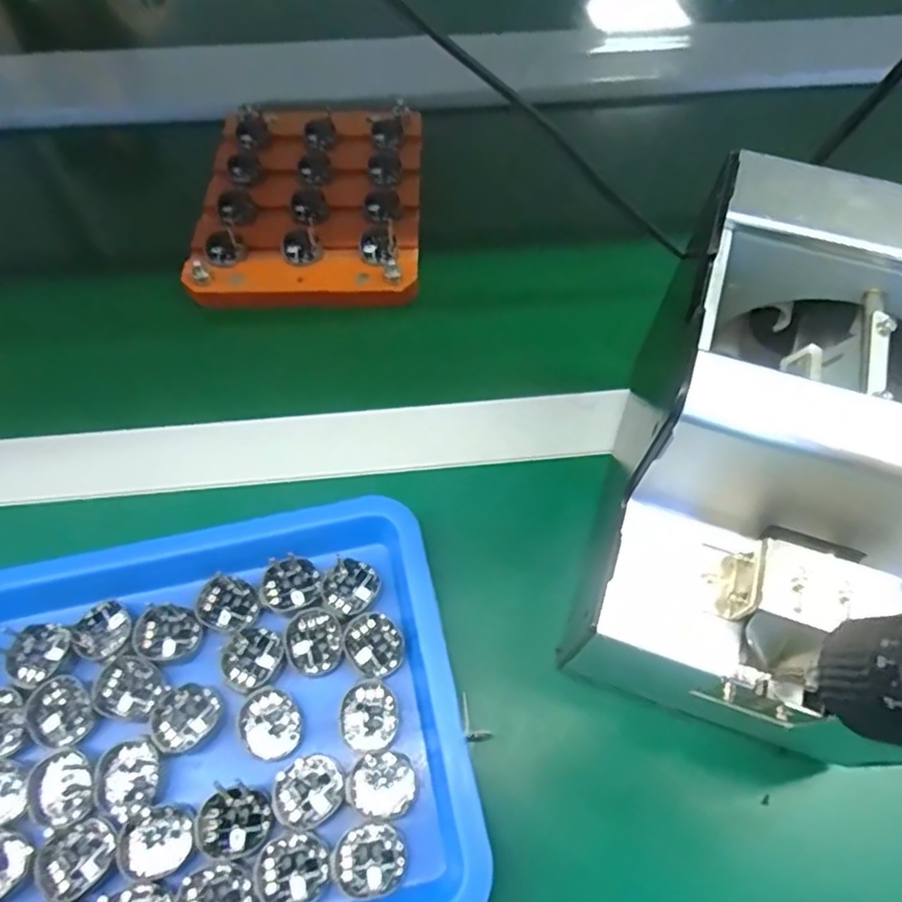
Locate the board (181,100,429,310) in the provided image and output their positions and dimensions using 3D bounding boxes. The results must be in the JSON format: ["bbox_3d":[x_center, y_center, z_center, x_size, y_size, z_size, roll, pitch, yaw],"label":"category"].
[{"bbox_3d":[-0.097,-0.179,0.450,0.146,0.034,0.183,0,59,-1],"label":"board"}]

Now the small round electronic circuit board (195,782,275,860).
[{"bbox_3d":[-0.085,0.145,0.250,0.028,0.006,0.024,4,59,1],"label":"small round electronic circuit board"}]

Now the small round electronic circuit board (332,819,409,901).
[{"bbox_3d":[-0.031,0.158,0.246,0.028,0.004,0.026,1,59,-1],"label":"small round electronic circuit board"}]

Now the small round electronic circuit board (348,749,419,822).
[{"bbox_3d":[-0.028,0.136,0.261,0.027,0.004,0.025,-5,60,-4],"label":"small round electronic circuit board"}]

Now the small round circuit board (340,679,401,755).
[{"bbox_3d":[-0.034,0.113,0.272,0.025,0.004,0.028,-6,60,-5],"label":"small round circuit board"}]

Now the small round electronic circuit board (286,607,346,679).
[{"bbox_3d":[-0.061,0.085,0.285,0.025,0.004,0.029,-16,61,-10],"label":"small round electronic circuit board"}]

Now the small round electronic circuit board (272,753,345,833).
[{"bbox_3d":[-0.058,0.137,0.256,0.028,0.004,0.025,-35,66,-20],"label":"small round electronic circuit board"}]

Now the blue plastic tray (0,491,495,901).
[{"bbox_3d":[-0.105,0.117,0.261,0.215,0.026,0.177,-11,60,-9],"label":"blue plastic tray"}]

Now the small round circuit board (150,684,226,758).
[{"bbox_3d":[-0.112,0.113,0.269,0.025,0.004,0.028,35,65,18],"label":"small round circuit board"}]

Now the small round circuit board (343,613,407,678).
[{"bbox_3d":[-0.035,0.087,0.286,0.028,0.006,0.024,27,63,14],"label":"small round circuit board"}]

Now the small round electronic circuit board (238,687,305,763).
[{"bbox_3d":[-0.076,0.115,0.268,0.025,0.004,0.028,-19,62,-12],"label":"small round electronic circuit board"}]

